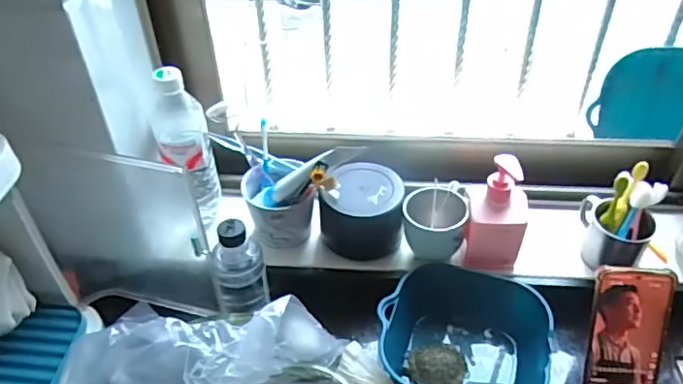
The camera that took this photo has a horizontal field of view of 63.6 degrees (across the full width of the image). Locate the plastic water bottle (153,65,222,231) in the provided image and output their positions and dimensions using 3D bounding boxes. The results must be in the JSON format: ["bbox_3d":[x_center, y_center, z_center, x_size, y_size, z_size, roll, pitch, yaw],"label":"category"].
[{"bbox_3d":[-0.198,-0.053,0.697,0.055,0.218,0.058,19,45,21],"label":"plastic water bottle"}]

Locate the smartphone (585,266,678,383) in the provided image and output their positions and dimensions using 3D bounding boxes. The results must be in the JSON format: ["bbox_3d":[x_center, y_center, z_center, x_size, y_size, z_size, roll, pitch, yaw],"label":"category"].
[{"bbox_3d":[0.305,0.159,0.585,0.077,0.163,0.012,2,13,3],"label":"smartphone"}]

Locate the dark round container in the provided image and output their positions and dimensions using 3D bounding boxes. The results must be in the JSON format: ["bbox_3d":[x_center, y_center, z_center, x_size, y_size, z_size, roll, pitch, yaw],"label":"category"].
[{"bbox_3d":[0.031,0.026,0.729,0.102,0.096,0.099,-1,41,1],"label":"dark round container"}]

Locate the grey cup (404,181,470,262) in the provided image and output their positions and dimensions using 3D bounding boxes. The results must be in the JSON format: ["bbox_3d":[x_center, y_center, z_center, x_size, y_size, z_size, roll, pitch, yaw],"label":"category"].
[{"bbox_3d":[0.120,0.034,0.697,0.076,0.068,0.080,-1,41,1],"label":"grey cup"}]

